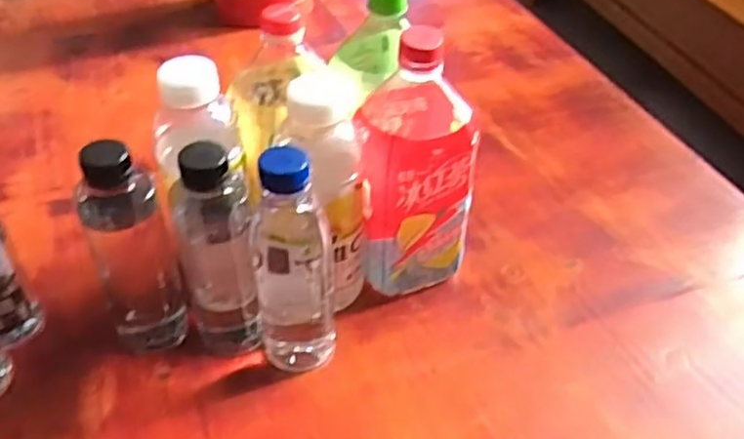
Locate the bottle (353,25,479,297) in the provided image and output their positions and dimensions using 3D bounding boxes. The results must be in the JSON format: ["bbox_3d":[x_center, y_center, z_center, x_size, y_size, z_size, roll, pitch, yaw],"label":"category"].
[{"bbox_3d":[0.033,-0.044,0.546,0.087,0.216,0.096,-4,44,-4],"label":"bottle"}]

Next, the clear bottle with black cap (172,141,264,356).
[{"bbox_3d":[-0.111,0.024,0.495,0.056,0.173,0.057,-10,44,-9],"label":"clear bottle with black cap"}]

